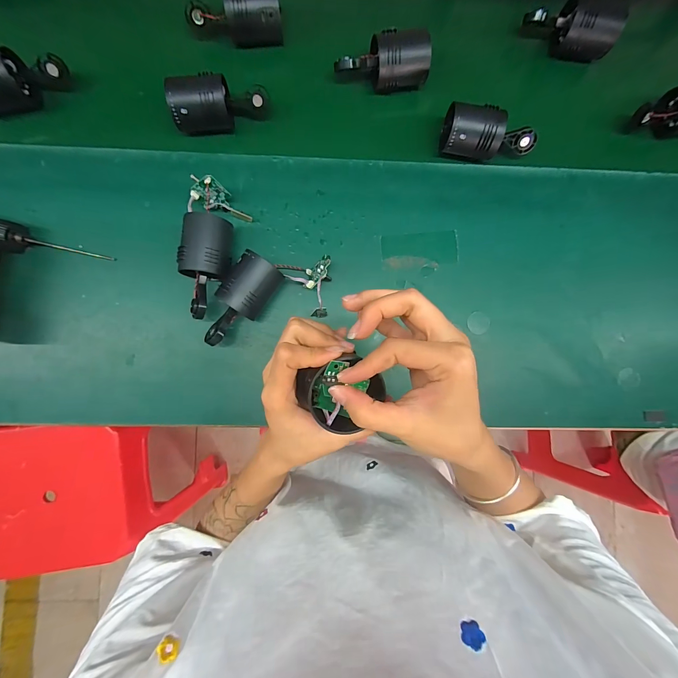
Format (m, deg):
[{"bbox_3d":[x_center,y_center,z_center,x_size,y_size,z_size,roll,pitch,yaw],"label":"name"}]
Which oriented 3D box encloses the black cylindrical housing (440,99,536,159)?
[{"bbox_3d":[0.191,-0.259,0.412,0.124,0.042,0.056,11,89,-2],"label":"black cylindrical housing"}]

